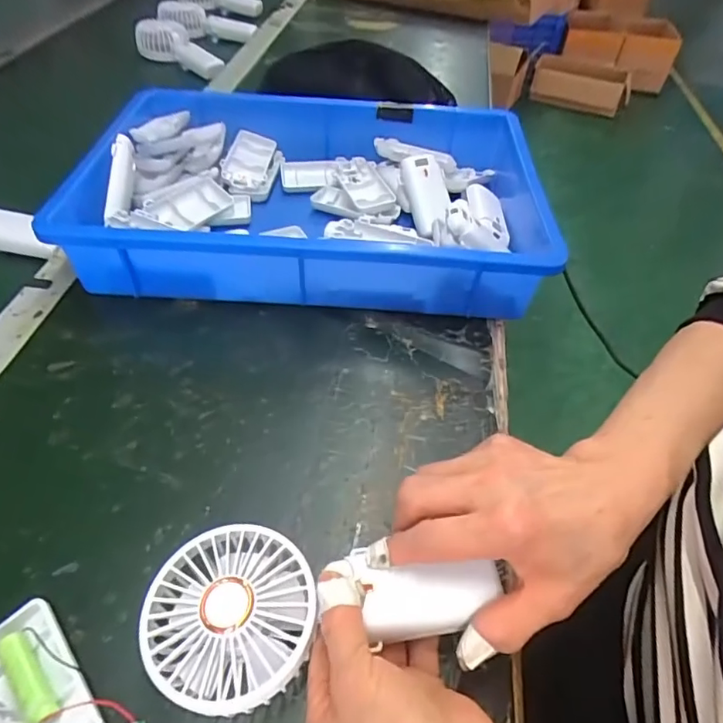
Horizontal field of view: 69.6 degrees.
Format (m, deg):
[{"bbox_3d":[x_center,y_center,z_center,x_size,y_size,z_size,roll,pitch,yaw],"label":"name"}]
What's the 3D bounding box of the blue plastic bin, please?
[{"bbox_3d":[-0.050,-0.176,0.534,0.439,0.080,0.301,4,48,1],"label":"blue plastic bin"}]

